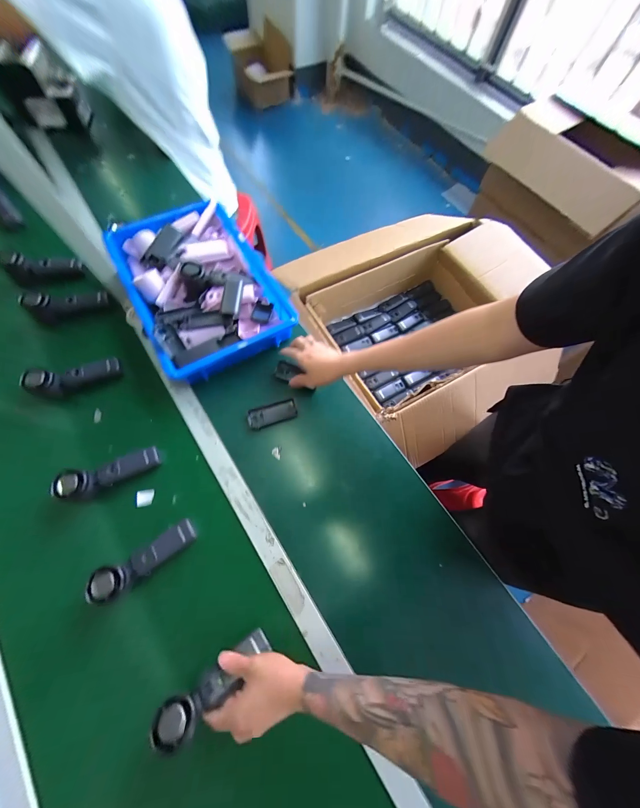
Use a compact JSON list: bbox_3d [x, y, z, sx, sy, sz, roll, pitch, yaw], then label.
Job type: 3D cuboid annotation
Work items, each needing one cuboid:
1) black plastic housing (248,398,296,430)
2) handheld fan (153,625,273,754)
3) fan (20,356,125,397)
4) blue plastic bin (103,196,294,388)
[{"bbox_3d":[-0.103,0.021,0.592,0.102,0.014,0.045,-16,71,-8],"label":"black plastic housing"},{"bbox_3d":[-0.149,0.401,0.399,0.160,0.038,0.047,-21,69,-39],"label":"handheld fan"},{"bbox_3d":[-0.504,-0.060,0.570,0.156,0.042,0.048,-22,71,-29],"label":"fan"},{"bbox_3d":[-0.278,-0.276,0.661,0.300,0.096,0.433,-30,74,-13],"label":"blue plastic bin"}]

